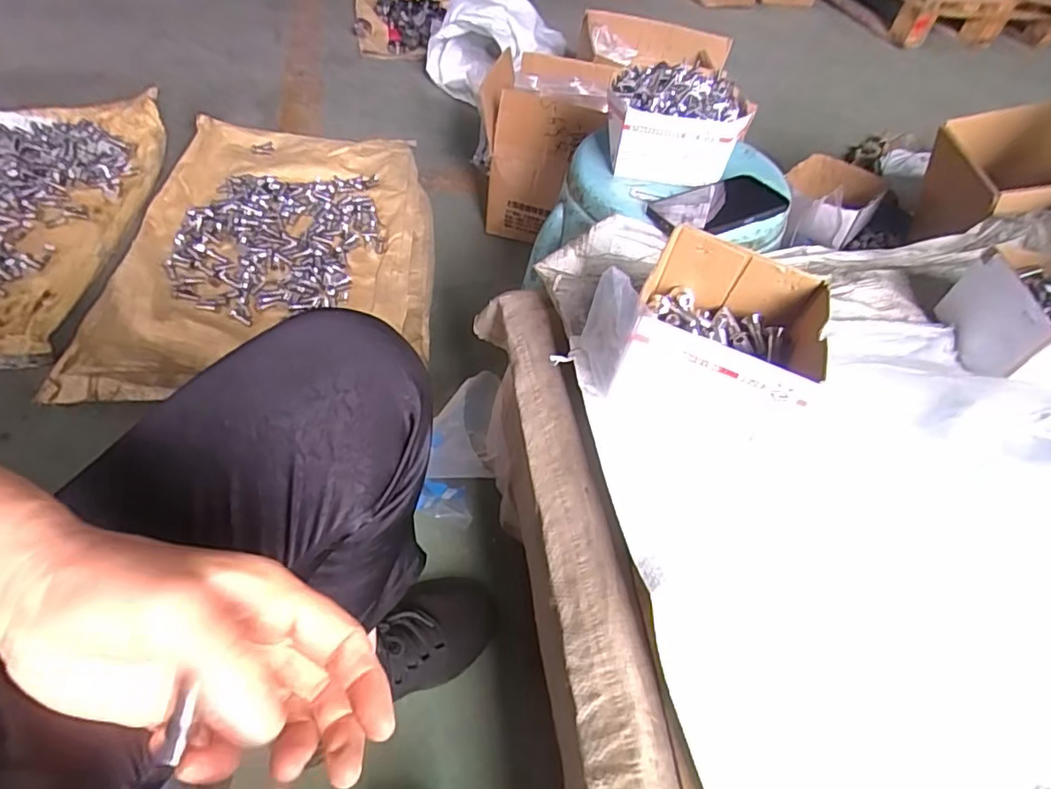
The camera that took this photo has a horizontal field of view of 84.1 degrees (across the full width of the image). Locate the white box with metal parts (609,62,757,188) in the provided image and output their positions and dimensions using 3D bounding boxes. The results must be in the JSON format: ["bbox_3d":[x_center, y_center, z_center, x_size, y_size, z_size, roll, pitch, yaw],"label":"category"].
[{"bbox_3d":[0.176,-0.309,0.688,0.155,0.098,0.107,4,50,-4],"label":"white box with metal parts"}]

